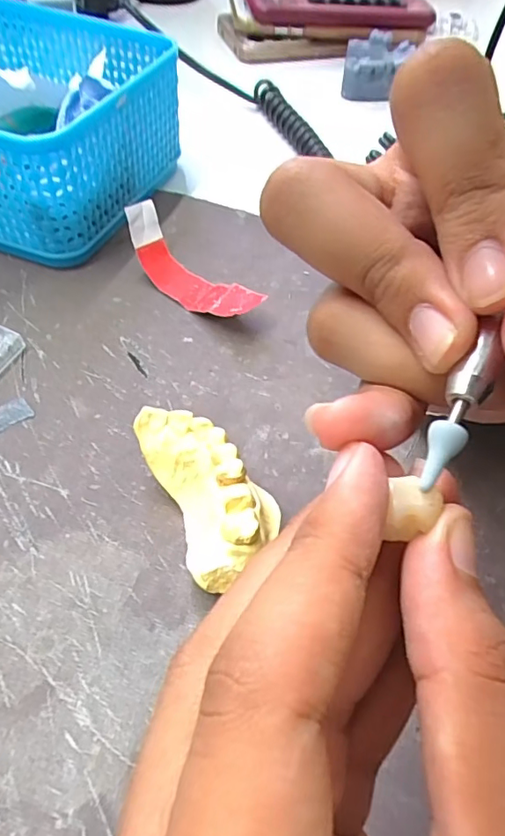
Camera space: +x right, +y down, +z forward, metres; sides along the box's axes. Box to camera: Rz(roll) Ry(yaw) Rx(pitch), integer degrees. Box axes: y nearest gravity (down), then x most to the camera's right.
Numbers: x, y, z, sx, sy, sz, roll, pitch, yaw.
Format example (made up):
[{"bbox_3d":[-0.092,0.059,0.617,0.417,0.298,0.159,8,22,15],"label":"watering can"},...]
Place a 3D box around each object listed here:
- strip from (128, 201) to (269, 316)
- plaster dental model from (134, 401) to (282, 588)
[{"bbox_3d":[-0.030,-0.073,0.257,0.069,0.028,0.025,32,57,17],"label":"strip"},{"bbox_3d":[-0.014,0.024,0.189,0.034,0.026,0.066,-18,58,-18],"label":"plaster dental model"}]

